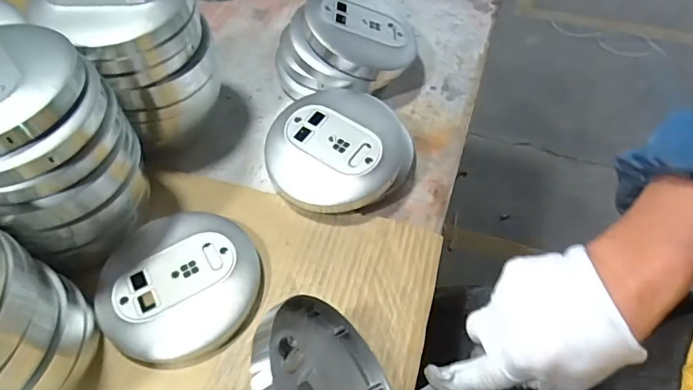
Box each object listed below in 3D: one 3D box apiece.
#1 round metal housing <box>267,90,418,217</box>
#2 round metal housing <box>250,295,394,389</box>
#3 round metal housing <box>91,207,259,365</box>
[{"bbox_3d":[-0.009,-0.043,0.466,0.129,0.055,0.137,0,54,1],"label":"round metal housing"},{"bbox_3d":[-0.010,0.138,0.311,0.021,0.123,0.130,-36,29,22],"label":"round metal housing"},{"bbox_3d":[-0.144,0.076,0.400,0.133,0.022,0.132,0,54,1],"label":"round metal housing"}]

